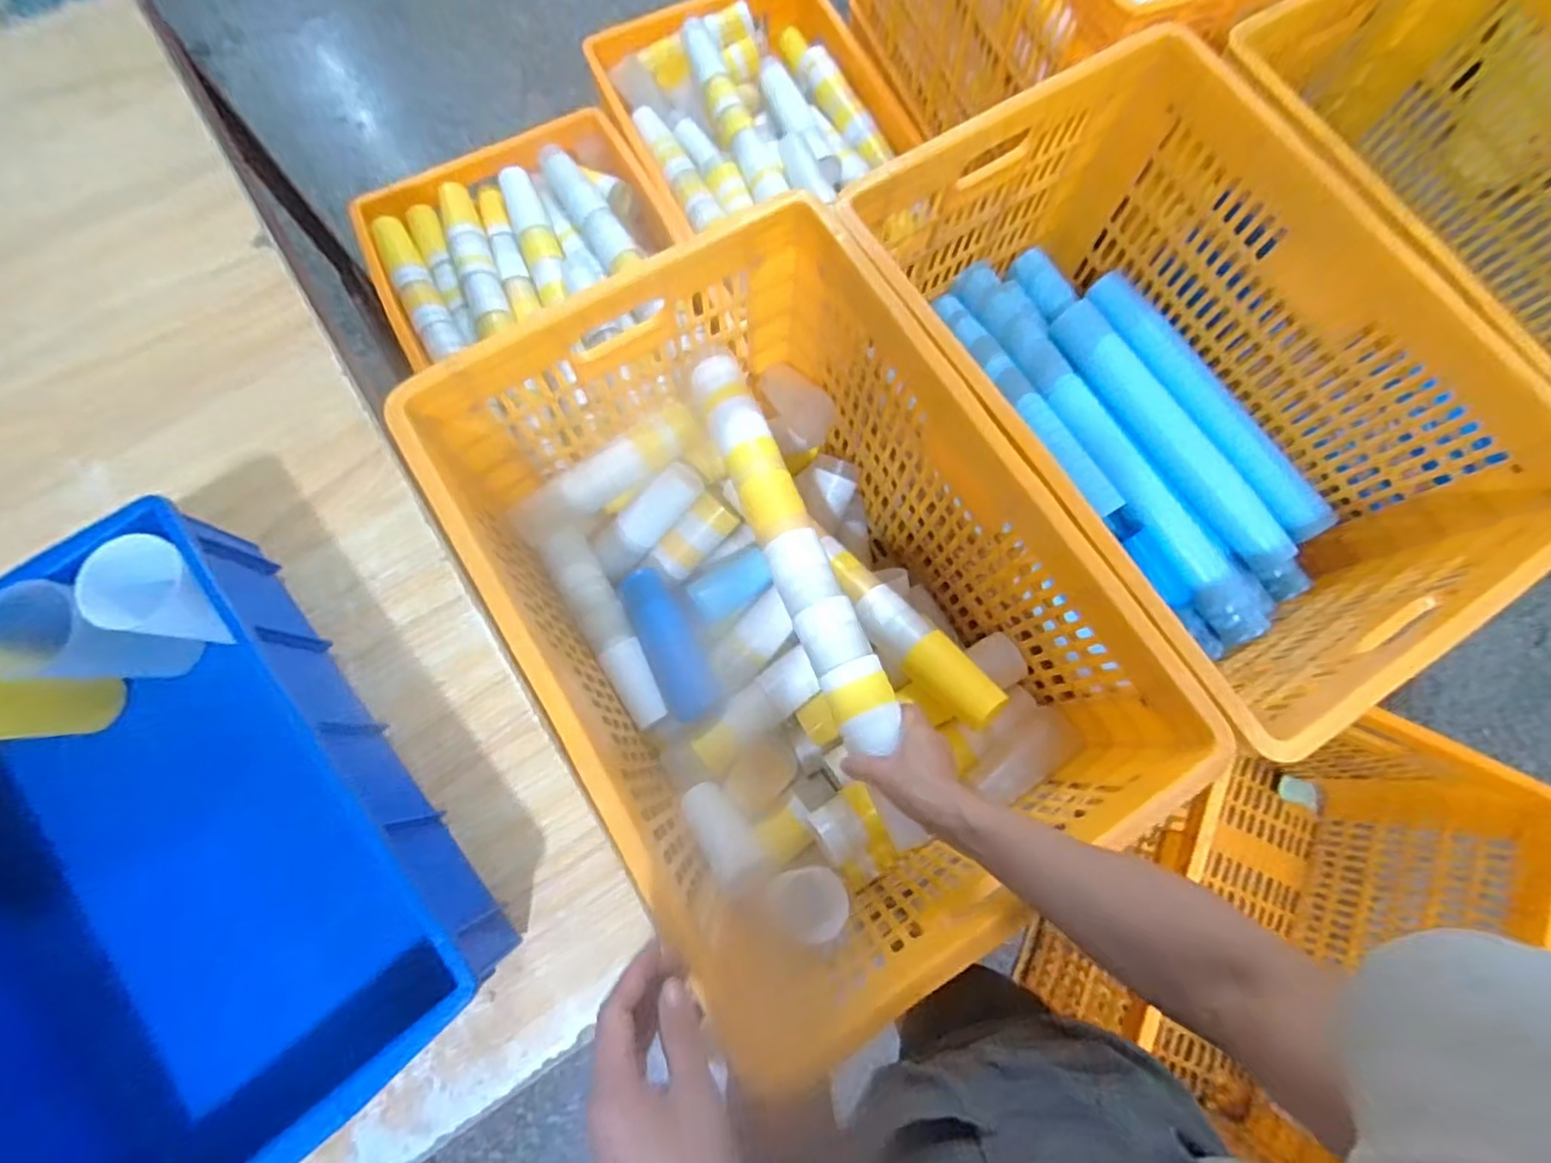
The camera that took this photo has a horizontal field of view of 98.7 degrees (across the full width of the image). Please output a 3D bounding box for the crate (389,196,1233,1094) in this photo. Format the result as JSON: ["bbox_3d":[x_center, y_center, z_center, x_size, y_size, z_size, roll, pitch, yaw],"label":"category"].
[{"bbox_3d":[0.009,0.025,0.710,0.456,0.321,0.644,-30,74,-9],"label":"crate"}]

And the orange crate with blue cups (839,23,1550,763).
[{"bbox_3d":[0.431,-0.202,0.758,0.485,0.310,0.650,-28,78,-8],"label":"orange crate with blue cups"}]

